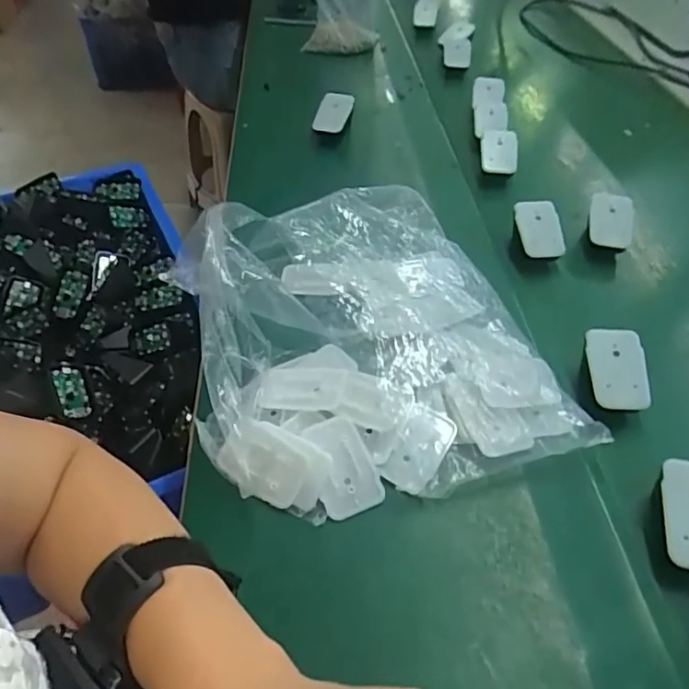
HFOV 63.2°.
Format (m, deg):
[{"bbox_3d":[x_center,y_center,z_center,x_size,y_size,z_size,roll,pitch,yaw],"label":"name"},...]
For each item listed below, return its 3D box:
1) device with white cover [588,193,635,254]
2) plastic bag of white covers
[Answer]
[{"bbox_3d":[0.278,-0.128,0.586,0.044,0.015,0.058,12,83,7],"label":"device with white cover"},{"bbox_3d":[0.011,-0.025,0.461,0.270,0.111,0.305,-13,51,-12],"label":"plastic bag of white covers"}]

